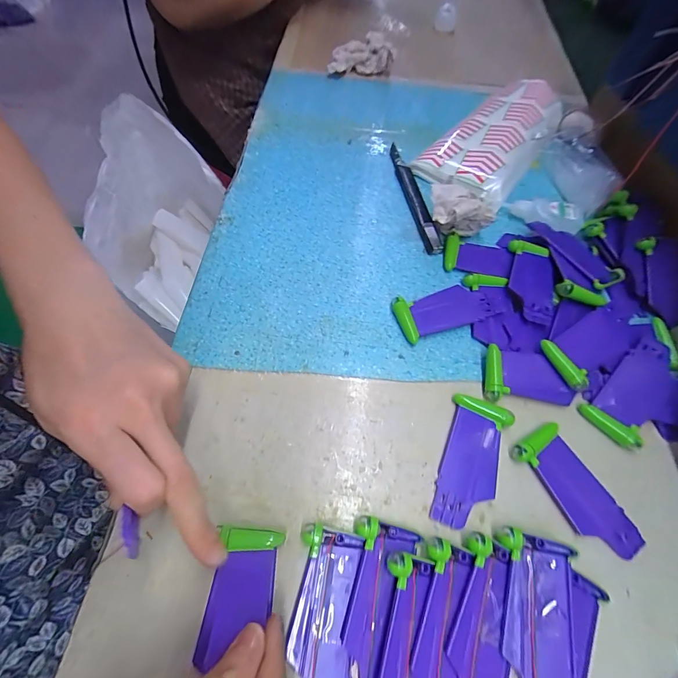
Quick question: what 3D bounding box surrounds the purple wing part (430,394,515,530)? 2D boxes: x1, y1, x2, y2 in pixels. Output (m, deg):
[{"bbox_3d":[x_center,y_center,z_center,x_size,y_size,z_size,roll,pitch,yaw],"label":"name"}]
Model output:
[{"bbox_3d":[0.094,0.086,0.238,0.040,0.009,0.088,18,62,7],"label":"purple wing part"}]

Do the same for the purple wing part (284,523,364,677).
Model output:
[{"bbox_3d":[-0.009,0.160,0.193,0.036,0.008,0.089,9,62,2],"label":"purple wing part"}]

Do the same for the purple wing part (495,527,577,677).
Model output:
[{"bbox_3d":[0.111,0.168,0.191,0.041,0.013,0.099,14,62,5],"label":"purple wing part"}]

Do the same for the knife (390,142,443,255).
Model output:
[{"bbox_3d":[0.079,-0.151,0.355,0.017,0.012,0.147,-8,62,-7],"label":"knife"}]

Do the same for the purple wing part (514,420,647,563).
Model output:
[{"bbox_3d":[0.164,0.104,0.231,0.038,0.009,0.088,-29,67,-17],"label":"purple wing part"}]

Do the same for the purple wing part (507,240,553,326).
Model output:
[{"bbox_3d":[0.172,-0.053,0.302,0.038,0.008,0.088,17,62,6],"label":"purple wing part"}]

